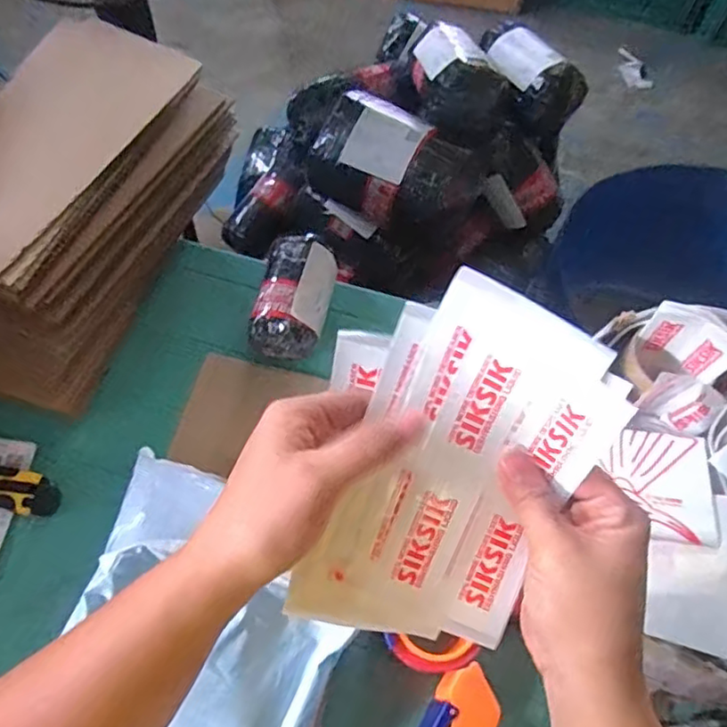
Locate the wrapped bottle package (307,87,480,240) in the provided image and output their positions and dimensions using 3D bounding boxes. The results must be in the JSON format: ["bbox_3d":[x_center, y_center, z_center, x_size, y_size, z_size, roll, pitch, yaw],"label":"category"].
[{"bbox_3d":[0.042,-0.281,0.872,0.227,0.115,0.137,39,67,16],"label":"wrapped bottle package"}]

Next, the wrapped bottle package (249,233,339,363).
[{"bbox_3d":[-0.076,-0.074,0.684,0.075,0.070,0.130,10,62,2],"label":"wrapped bottle package"}]

